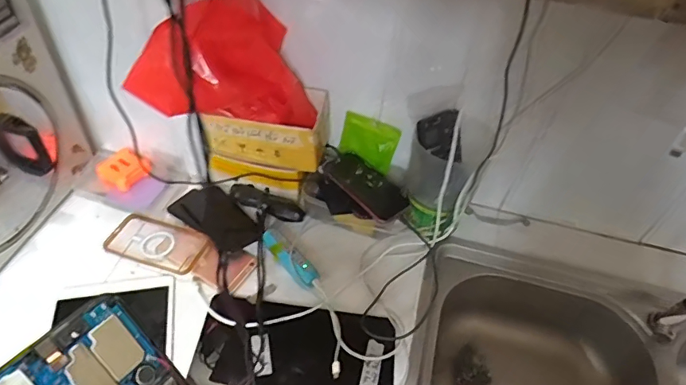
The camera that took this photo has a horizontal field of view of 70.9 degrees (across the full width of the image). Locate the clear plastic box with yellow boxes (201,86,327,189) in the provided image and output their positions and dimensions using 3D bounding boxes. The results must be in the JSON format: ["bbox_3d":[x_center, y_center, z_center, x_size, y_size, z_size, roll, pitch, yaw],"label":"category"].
[{"bbox_3d":[-0.126,-0.086,0.815,0.192,0.167,0.098,12,49,4],"label":"clear plastic box with yellow boxes"}]

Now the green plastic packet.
[{"bbox_3d":[0.044,-0.085,0.819,0.098,0.097,0.018,27,51,16],"label":"green plastic packet"}]

